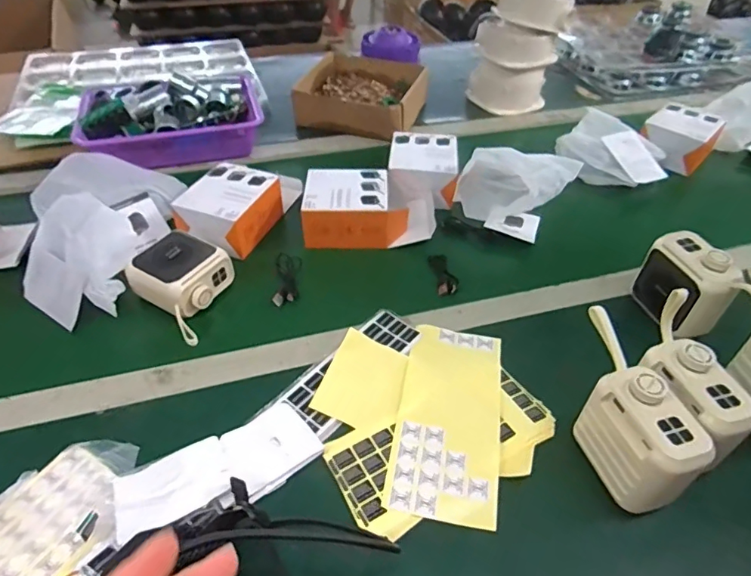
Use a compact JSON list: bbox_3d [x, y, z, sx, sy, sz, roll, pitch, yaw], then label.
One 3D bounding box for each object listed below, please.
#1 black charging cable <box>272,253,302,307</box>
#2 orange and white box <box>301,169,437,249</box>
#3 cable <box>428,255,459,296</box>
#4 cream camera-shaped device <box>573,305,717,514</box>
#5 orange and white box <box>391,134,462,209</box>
[{"bbox_3d":[-0.109,-0.011,0.616,0.030,0.011,0.081,-1,45,-2],"label":"black charging cable"},{"bbox_3d":[-0.009,-0.111,0.687,0.179,0.063,0.100,-3,45,-3],"label":"orange and white box"},{"bbox_3d":[0.086,-0.019,0.630,0.024,0.012,0.070,-4,45,-5],"label":"cable"},{"bbox_3d":[0.200,0.107,0.424,0.054,0.108,0.141,-15,47,-16],"label":"cream camera-shaped device"},{"bbox_3d":[0.071,-0.179,0.755,0.095,0.054,0.119,3,45,2],"label":"orange and white box"}]

